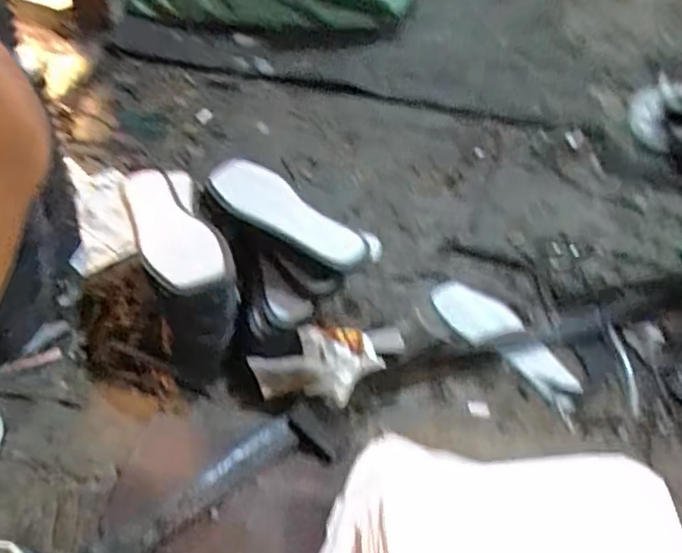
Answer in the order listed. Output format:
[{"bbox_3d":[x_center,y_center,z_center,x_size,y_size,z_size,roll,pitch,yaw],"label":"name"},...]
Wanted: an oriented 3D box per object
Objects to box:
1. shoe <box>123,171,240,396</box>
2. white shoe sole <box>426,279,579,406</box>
[{"bbox_3d":[-0.210,-0.014,0.805,0.096,0.136,0.277,-16,48,-21],"label":"shoe"},{"bbox_3d":[0.232,0.080,0.862,0.239,0.036,0.090,37,52,28],"label":"white shoe sole"}]

